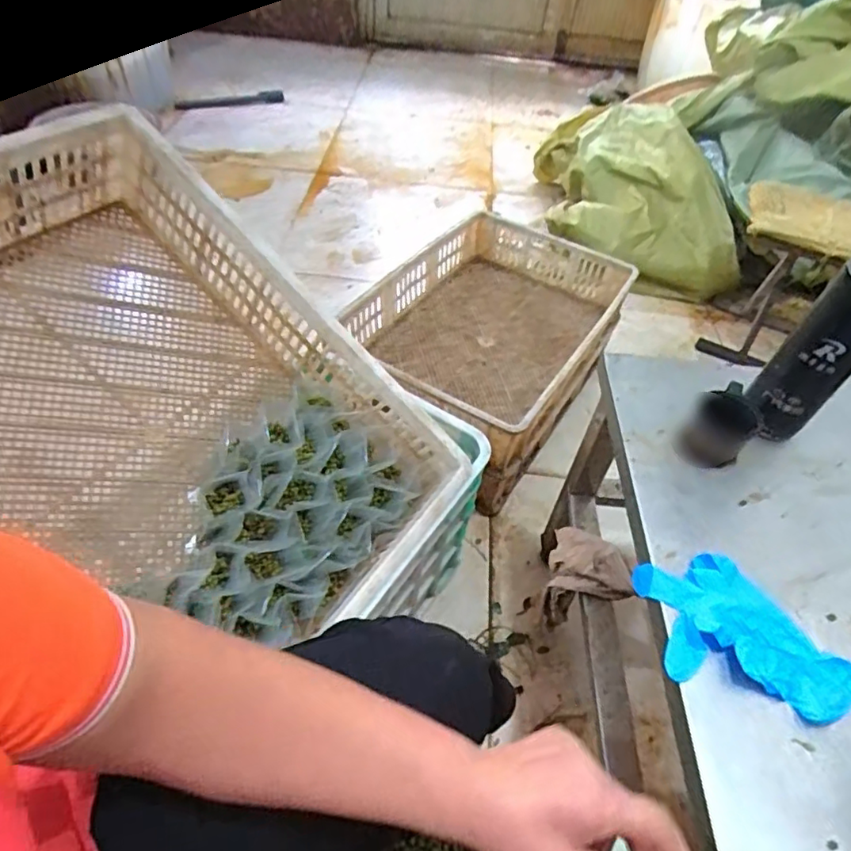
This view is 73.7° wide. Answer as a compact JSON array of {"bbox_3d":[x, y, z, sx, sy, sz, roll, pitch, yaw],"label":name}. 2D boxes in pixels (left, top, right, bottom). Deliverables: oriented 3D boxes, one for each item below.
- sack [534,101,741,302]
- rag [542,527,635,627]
[{"bbox_3d":[0.599,-0.690,1.673,0.468,0.297,0.652,0,48,-5],"label":"sack"},{"bbox_3d":[0.222,0.213,0.804,0.102,0.154,0.104,15,48,8],"label":"rag"}]

